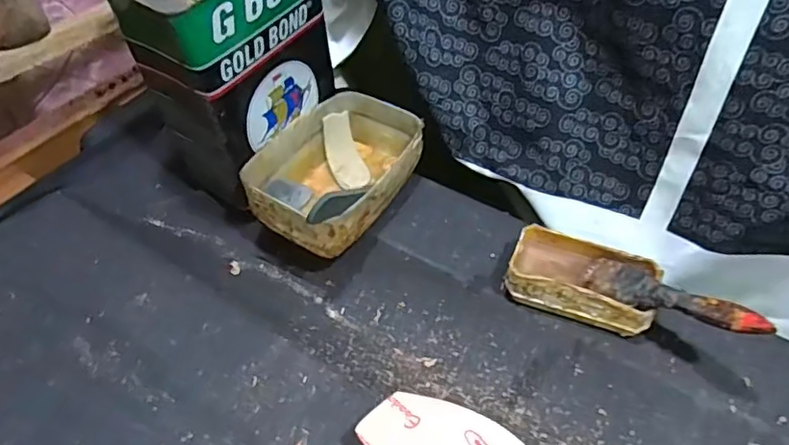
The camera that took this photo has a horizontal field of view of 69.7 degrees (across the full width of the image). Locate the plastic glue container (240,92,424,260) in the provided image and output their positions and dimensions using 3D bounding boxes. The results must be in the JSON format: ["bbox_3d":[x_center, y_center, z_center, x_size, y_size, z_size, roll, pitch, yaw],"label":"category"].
[{"bbox_3d":[-0.058,-0.058,0.583,0.127,0.087,0.187,24,51,21],"label":"plastic glue container"}]

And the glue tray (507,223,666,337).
[{"bbox_3d":[0.169,0.052,0.515,0.124,0.045,0.072,15,49,14],"label":"glue tray"}]

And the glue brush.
[{"bbox_3d":[0.223,0.060,0.459,0.042,0.017,0.150,-33,27,-24],"label":"glue brush"}]

